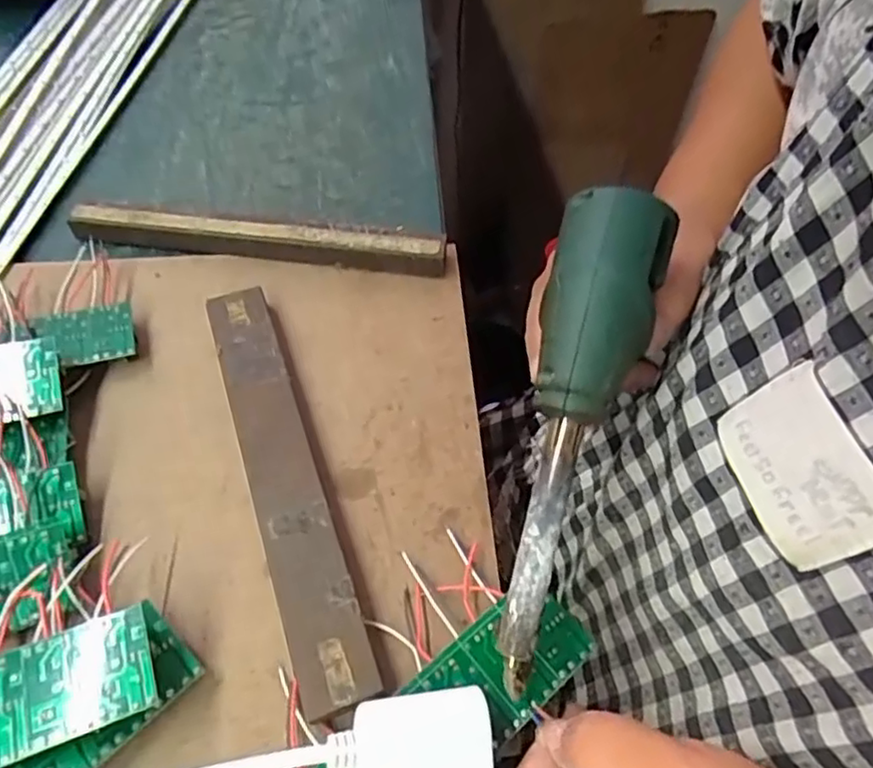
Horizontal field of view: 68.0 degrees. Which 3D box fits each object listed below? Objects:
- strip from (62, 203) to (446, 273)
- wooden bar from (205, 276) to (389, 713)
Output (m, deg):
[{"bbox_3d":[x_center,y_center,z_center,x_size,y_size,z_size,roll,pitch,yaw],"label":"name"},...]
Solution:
[{"bbox_3d":[-0.102,-0.084,0.371,0.213,0.022,0.016,7,58,1],"label":"strip"},{"bbox_3d":[-0.070,0.040,0.297,0.031,0.020,0.207,-16,60,-13],"label":"wooden bar"}]

